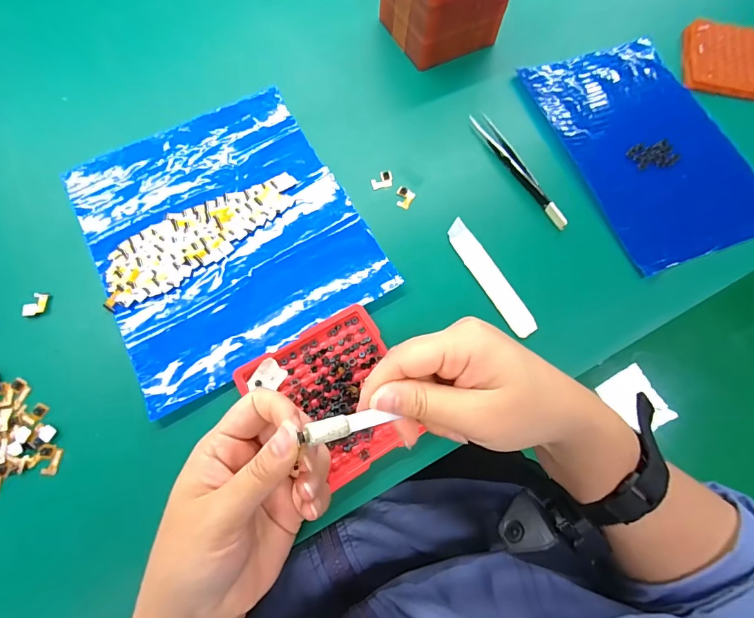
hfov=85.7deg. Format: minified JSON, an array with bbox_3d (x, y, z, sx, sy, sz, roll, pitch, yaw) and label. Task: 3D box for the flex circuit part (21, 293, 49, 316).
[{"bbox_3d":[-0.247,-0.003,0.294,0.013,0.007,0.018,1,70,0],"label":"flex circuit part"}]

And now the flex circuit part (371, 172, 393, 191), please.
[{"bbox_3d":[0.004,-0.107,0.337,0.019,0.004,0.015,-18,71,-7],"label":"flex circuit part"}]

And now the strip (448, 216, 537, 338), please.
[{"bbox_3d":[0.087,-0.023,0.312,0.019,0.004,0.099,-30,71,-3],"label":"strip"}]

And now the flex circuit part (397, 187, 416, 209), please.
[{"bbox_3d":[0.022,-0.092,0.331,0.015,0.004,0.019,28,72,9],"label":"flex circuit part"}]

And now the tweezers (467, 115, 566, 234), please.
[{"bbox_3d":[0.117,-0.118,0.339,0.015,0.008,0.126,-24,72,-9],"label":"tweezers"}]

